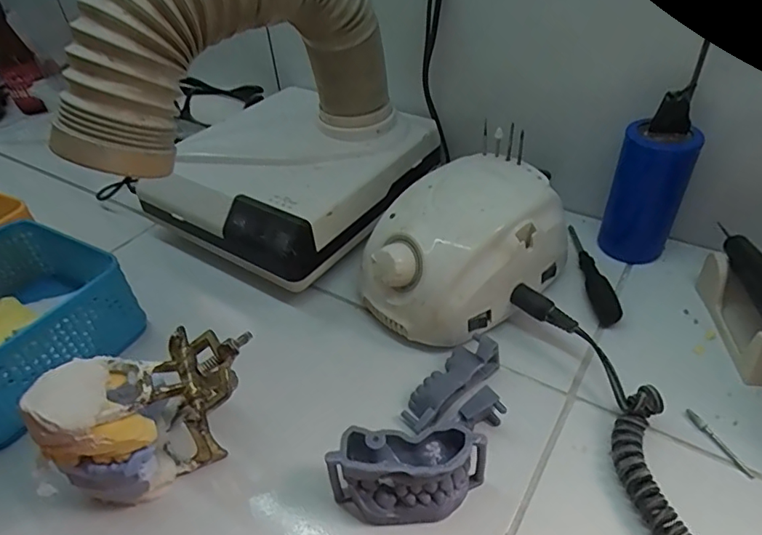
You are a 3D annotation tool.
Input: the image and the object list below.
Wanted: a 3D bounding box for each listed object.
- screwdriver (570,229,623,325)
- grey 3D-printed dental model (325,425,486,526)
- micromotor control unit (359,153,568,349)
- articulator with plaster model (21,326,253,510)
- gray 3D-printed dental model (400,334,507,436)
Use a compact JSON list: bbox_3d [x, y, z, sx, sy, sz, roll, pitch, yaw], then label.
[{"bbox_3d":[0.163,0.002,0.397,0.017,0.011,0.111,-2,41,5],"label":"screwdriver"},{"bbox_3d":[0.014,0.108,0.265,0.078,0.041,0.033,-3,41,4],"label":"grey 3D-printed dental model"},{"bbox_3d":[0.057,-0.011,0.364,0.136,0.080,0.091,-28,46,-23],"label":"micromotor control unit"},{"bbox_3d":[-0.119,0.081,0.280,0.104,0.080,0.062,-36,49,-30],"label":"articulator with plaster model"},{"bbox_3d":[0.050,0.076,0.308,0.069,0.027,0.047,-31,47,-26],"label":"gray 3D-printed dental model"}]

